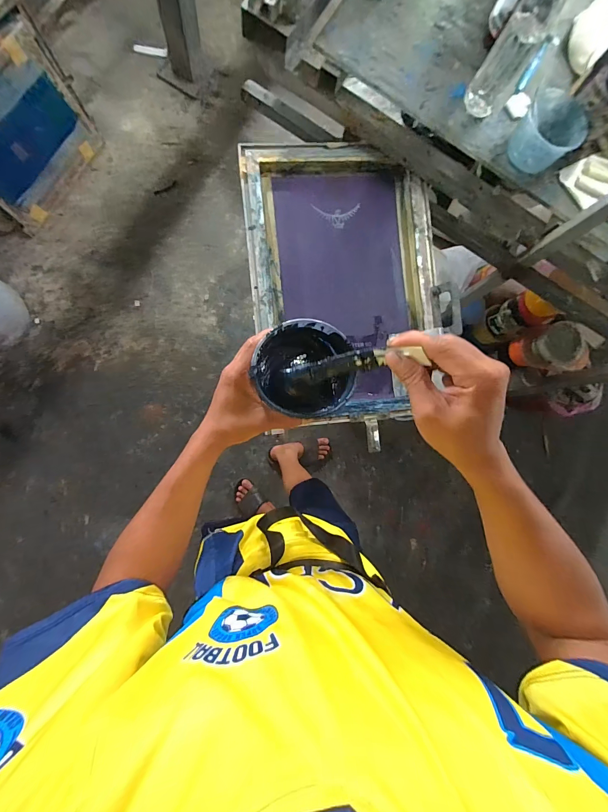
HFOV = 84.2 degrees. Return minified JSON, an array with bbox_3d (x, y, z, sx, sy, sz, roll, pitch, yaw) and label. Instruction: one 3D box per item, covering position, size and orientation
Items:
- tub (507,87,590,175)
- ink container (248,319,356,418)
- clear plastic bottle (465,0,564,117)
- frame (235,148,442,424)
[{"bbox_3d":[0.456,-0.516,0.636,0.110,0.061,0.118,0,86,-6],"label":"tub"},{"bbox_3d":[-0.004,-0.038,0.403,0.124,0.073,0.124,-18,93,-23],"label":"ink container"},{"bbox_3d":[0.357,-0.607,0.554,0.061,0.228,0.057,33,83,-3],"label":"clear plastic bottle"},{"bbox_3d":[0.088,-0.263,0.725,0.393,0.050,0.585,-5,87,-7],"label":"frame"}]

